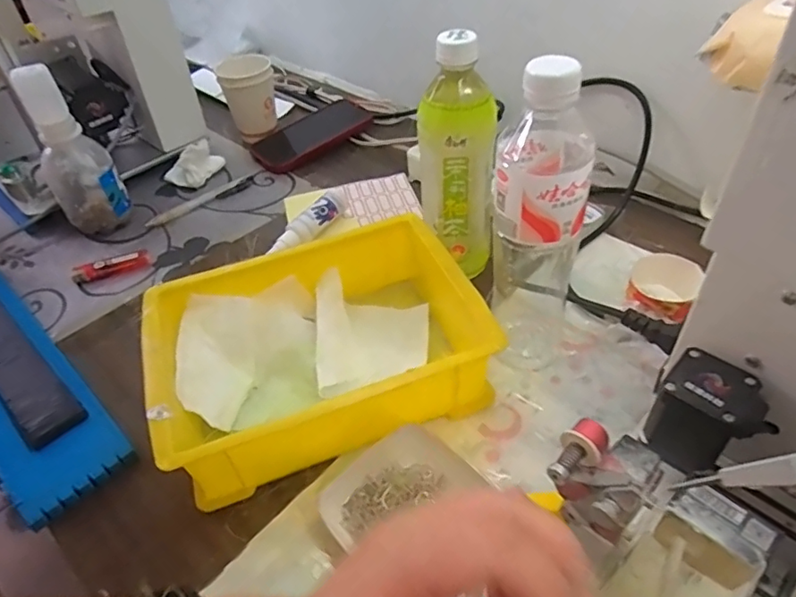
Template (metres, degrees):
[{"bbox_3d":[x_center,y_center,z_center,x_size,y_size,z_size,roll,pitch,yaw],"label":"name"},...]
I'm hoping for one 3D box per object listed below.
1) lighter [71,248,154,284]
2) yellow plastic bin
[{"bbox_3d":[-0.301,-0.033,0.588,0.077,0.009,0.029,-15,46,-9],"label":"lighter"},{"bbox_3d":[-0.064,0.037,0.446,0.239,0.075,0.175,-19,47,-12],"label":"yellow plastic bin"}]

